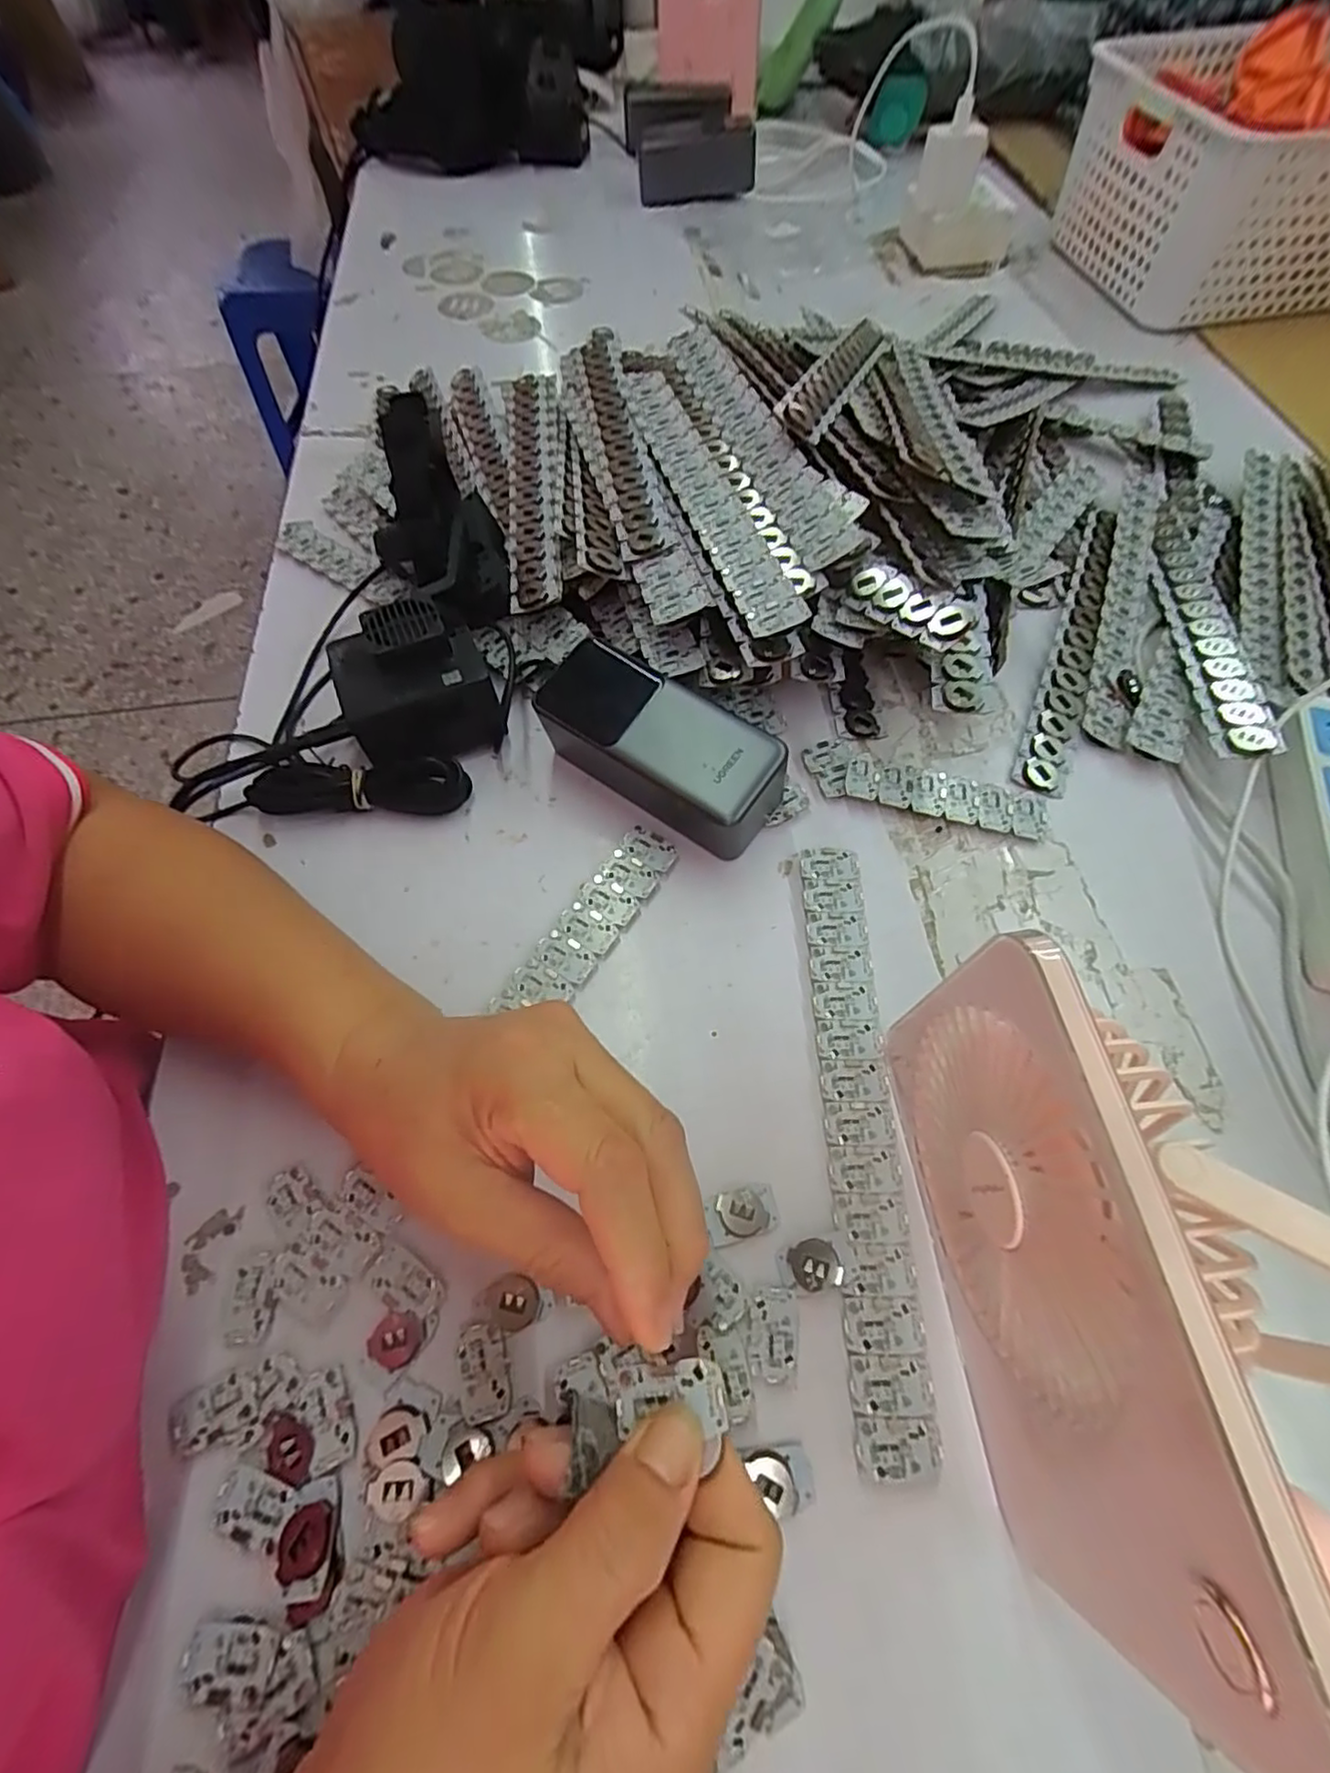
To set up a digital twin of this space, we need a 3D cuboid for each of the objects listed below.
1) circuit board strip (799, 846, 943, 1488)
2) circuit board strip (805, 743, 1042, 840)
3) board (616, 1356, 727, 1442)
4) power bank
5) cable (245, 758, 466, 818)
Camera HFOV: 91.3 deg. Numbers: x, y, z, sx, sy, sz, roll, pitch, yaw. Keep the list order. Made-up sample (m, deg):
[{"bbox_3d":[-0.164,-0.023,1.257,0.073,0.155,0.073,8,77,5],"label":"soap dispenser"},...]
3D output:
[{"bbox_3d":[0.084,0.095,0.284,0.030,0.006,0.248,1,63,1],"label":"circuit board strip"},{"bbox_3d":[0.142,-0.054,0.358,0.129,0.010,0.032,14,64,8],"label":"circuit board strip"},{"bbox_3d":[0.001,0.140,0.178,0.030,0.004,0.016,-10,63,8],"label":"board"},{"bbox_3d":[-0.008,-0.069,0.341,0.133,0.055,0.060,33,68,16],"label":"power bank"},{"bbox_3d":[-0.164,-0.055,0.353,0.110,0.031,0.027,-5,63,-1],"label":"cable"}]

